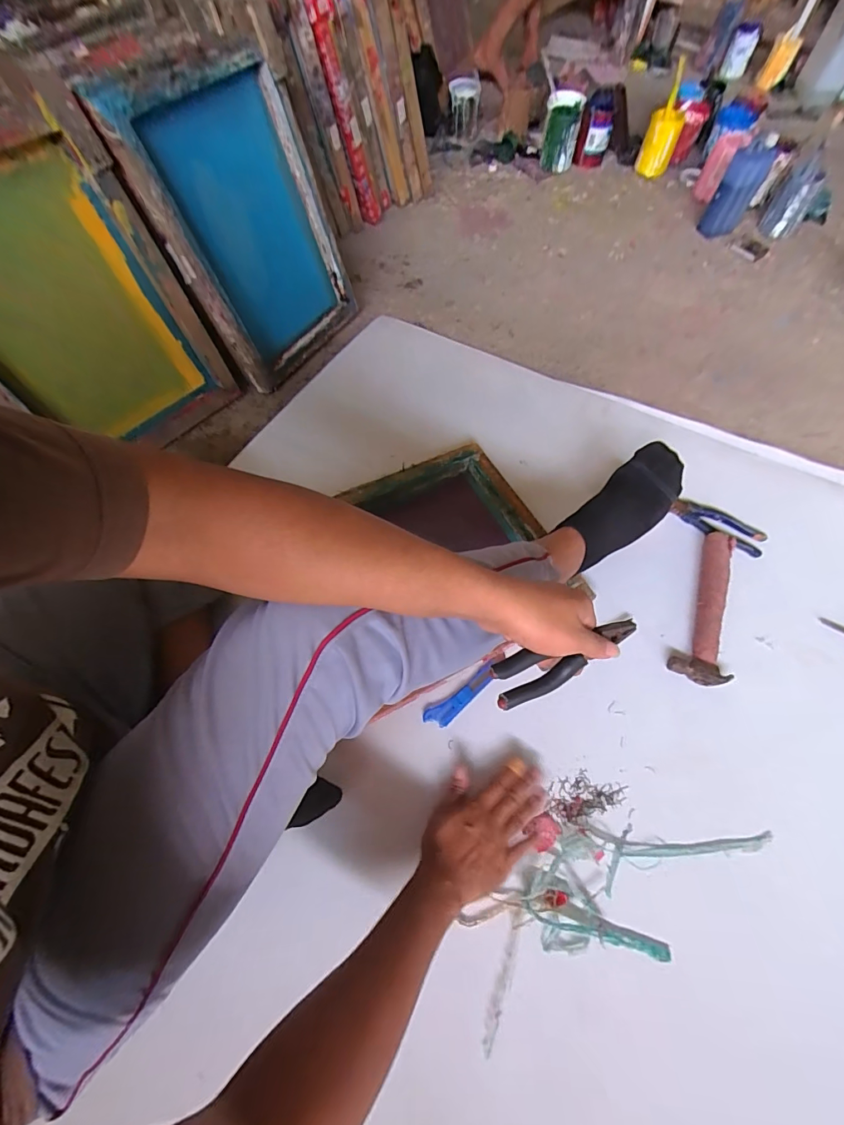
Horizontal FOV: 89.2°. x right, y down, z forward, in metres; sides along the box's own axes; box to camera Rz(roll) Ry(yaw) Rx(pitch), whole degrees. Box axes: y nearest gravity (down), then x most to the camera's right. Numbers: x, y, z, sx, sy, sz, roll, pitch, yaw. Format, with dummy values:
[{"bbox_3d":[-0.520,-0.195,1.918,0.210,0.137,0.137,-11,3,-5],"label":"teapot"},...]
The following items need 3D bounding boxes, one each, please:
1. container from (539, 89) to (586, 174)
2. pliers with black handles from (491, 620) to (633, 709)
[{"bbox_3d":[0.402,-1.251,1.247,0.109,0.136,0.102,14,63,7],"label":"container"},{"bbox_3d":[0.136,0.092,0.408,0.144,0.017,0.050,-16,107,-11],"label":"pliers with black handles"}]

